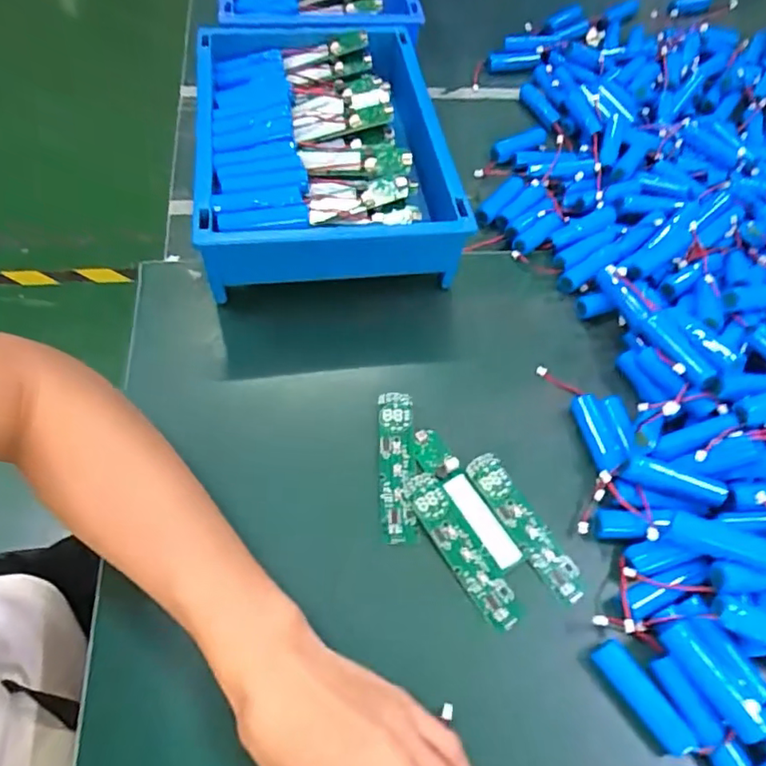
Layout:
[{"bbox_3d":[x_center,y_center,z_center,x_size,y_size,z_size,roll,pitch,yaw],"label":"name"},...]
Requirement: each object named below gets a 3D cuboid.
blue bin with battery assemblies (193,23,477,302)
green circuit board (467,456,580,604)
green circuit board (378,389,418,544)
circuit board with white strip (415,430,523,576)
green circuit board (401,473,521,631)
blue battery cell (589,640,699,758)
[{"bbox_3d":[-0.056,-0.219,0.535,0.209,0.100,0.302,-6,60,-7],"label":"blue bin with battery assemblies"},{"bbox_3d":[0.100,0.102,0.405,0.026,0.008,0.114,-28,65,-20],"label":"green circuit board"},{"bbox_3d":[0.010,0.060,0.422,0.027,0.006,0.115,2,59,-4],"label":"green circuit board"},{"bbox_3d":[0.058,0.083,0.413,0.026,0.005,0.114,-28,65,-20],"label":"circuit board with white strip"},{"bbox_3d":[0.054,0.113,0.393,0.026,0.006,0.115,-27,65,-19],"label":"green circuit board"},{"bbox_3d":[0.157,0.193,0.350,0.018,0.019,0.070,-31,66,-21],"label":"blue battery cell"}]

